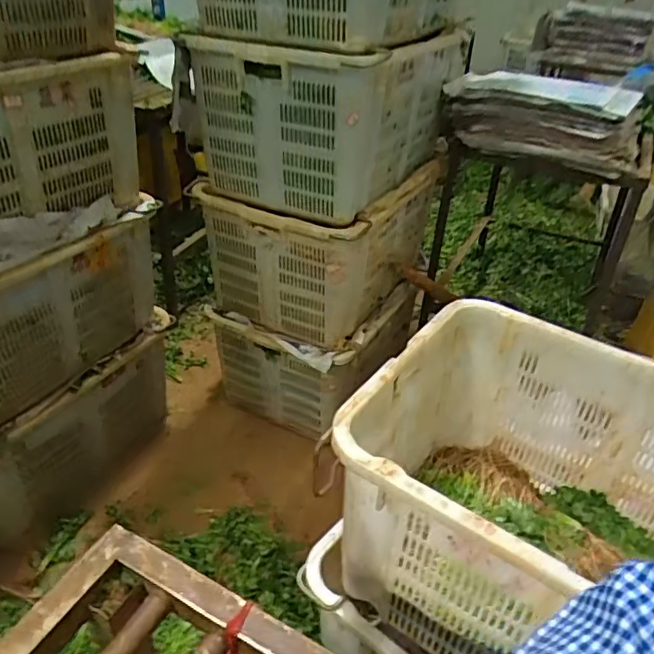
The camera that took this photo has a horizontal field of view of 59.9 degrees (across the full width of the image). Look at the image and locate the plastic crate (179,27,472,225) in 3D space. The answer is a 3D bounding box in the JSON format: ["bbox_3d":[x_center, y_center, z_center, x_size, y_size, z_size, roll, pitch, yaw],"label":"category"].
[{"bbox_3d":[0.023,-0.556,1.468,0.455,0.356,0.638,21,38,24],"label":"plastic crate"}]

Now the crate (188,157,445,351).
[{"bbox_3d":[-0.008,-0.252,1.637,0.437,0.368,0.557,21,38,24],"label":"crate"}]

